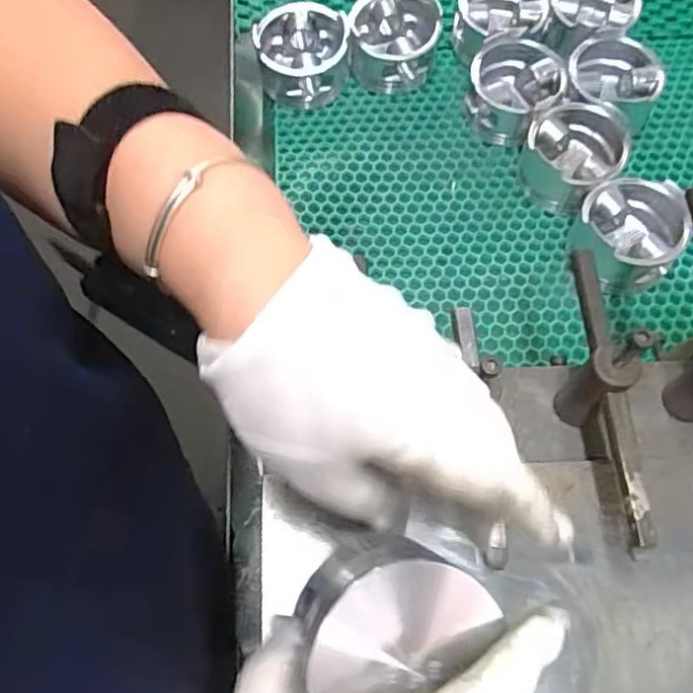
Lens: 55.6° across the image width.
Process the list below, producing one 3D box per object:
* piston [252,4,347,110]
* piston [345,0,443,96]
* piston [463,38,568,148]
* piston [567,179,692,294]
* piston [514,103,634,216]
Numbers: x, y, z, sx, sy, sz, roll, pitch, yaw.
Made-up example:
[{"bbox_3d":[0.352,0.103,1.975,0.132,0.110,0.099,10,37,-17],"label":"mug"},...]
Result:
[{"bbox_3d":[-0.038,-0.257,0.578,0.077,0.055,0.078,0,67,-1],"label":"piston"},{"bbox_3d":[0.042,-0.270,0.582,0.076,0.059,0.084,17,68,6],"label":"piston"},{"bbox_3d":[0.143,-0.218,0.565,0.074,0.049,0.079,0,67,-1],"label":"piston"},{"bbox_3d":[0.213,-0.084,0.508,0.075,0.051,0.086,21,68,8],"label":"piston"},{"bbox_3d":[0.184,-0.157,0.540,0.077,0.053,0.079,0,67,-1],"label":"piston"}]

